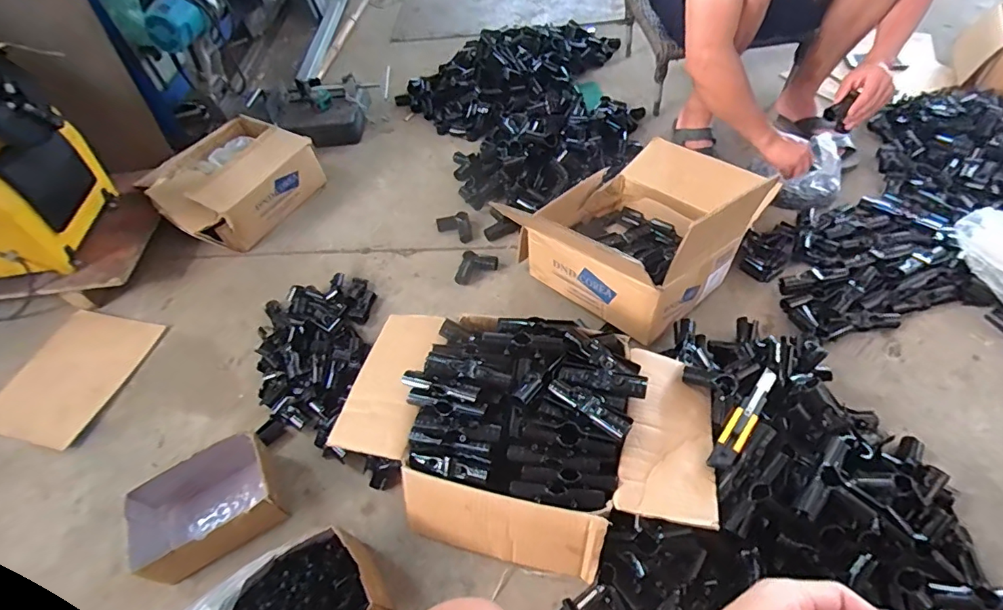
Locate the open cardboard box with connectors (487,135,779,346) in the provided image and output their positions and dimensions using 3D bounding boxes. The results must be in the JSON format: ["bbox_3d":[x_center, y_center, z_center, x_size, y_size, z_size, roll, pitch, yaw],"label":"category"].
[{"bbox_3d":[0.302,-0.193,1.003,0.453,0.236,0.347,-37,57,-21],"label":"open cardboard box with connectors"}]

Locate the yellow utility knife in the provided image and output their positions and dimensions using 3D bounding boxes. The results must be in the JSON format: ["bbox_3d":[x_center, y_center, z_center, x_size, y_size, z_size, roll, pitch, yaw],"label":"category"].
[{"bbox_3d":[0.365,0.168,0.744,0.033,0.011,0.190,32,62,27],"label":"yellow utility knife"}]

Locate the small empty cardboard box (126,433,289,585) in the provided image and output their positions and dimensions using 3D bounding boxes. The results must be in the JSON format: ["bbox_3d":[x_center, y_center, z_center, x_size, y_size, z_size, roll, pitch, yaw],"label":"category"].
[{"bbox_3d":[-0.476,0.329,0.807,0.214,0.091,0.150,-29,54,-16],"label":"small empty cardboard box"}]

